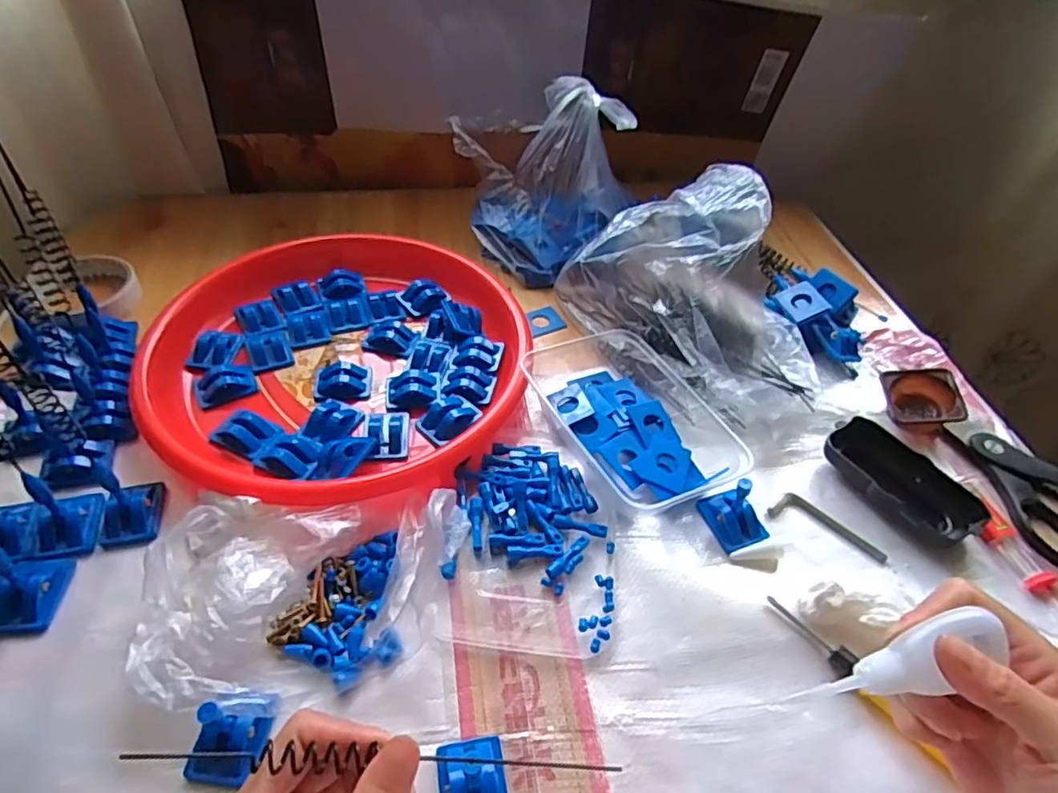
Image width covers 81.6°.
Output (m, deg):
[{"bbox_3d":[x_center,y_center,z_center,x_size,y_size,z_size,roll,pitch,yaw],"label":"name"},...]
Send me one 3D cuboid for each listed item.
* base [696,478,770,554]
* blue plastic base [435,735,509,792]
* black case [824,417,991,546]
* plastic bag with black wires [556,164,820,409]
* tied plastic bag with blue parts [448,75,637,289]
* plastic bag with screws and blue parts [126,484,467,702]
[{"bbox_3d":[0.143,0.075,0.421,0.029,0.046,0.044,-16,49,-18],"label":"base"},{"bbox_3d":[-0.028,0.197,0.309,0.034,0.019,0.044,-5,47,-10],"label":"blue plastic base"},{"bbox_3d":[0.270,0.064,0.448,0.050,0.027,0.107,-26,53,-27],"label":"black case"},{"bbox_3d":[0.145,-0.092,0.513,0.142,0.134,0.203,-18,50,-20],"label":"plastic bag with black wires"},{"bbox_3d":[0.015,-0.217,0.603,0.172,0.150,0.140,-1,46,-5],"label":"tied plastic bag with blue parts"},{"bbox_3d":[-0.129,0.113,0.365,0.178,0.033,0.112,-5,47,-9],"label":"plastic bag with screws and blue parts"}]

